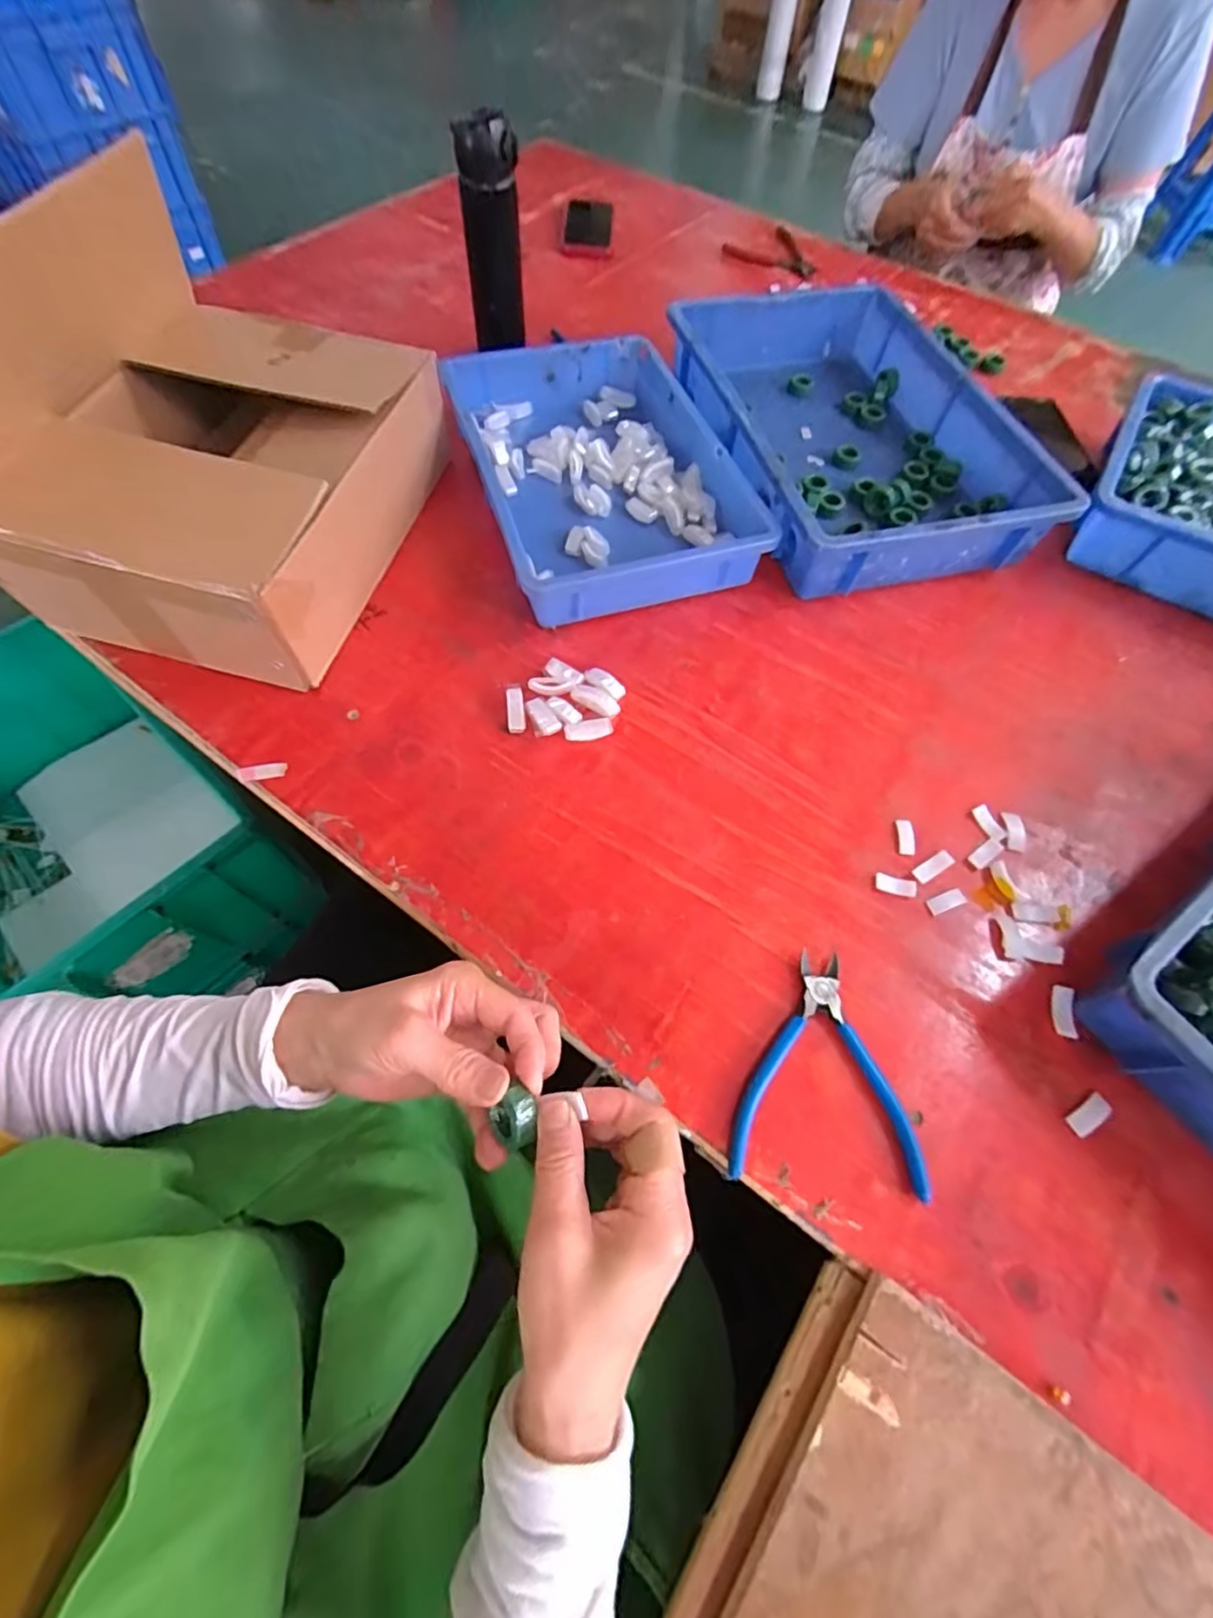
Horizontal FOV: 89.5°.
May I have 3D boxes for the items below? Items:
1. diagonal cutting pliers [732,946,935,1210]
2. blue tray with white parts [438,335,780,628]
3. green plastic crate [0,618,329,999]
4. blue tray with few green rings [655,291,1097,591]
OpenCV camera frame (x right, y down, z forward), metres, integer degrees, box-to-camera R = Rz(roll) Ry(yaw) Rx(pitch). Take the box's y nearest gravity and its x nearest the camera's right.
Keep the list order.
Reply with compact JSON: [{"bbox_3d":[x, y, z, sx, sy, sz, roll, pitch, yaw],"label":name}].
[{"bbox_3d":[0.143,0.165,0.398,0.116,0.014,0.139,9,61,2],"label":"diagonal cutting pliers"},{"bbox_3d":[-0.009,-0.353,0.638,0.246,0.064,0.368,-15,63,-11],"label":"blue tray with white parts"},{"bbox_3d":[-0.770,0.047,0.854,0.546,0.233,0.383,36,65,16],"label":"green plastic crate"},{"bbox_3d":[0.265,-0.432,0.689,0.297,0.082,0.449,-12,63,-10],"label":"blue tray with few green rings"}]

